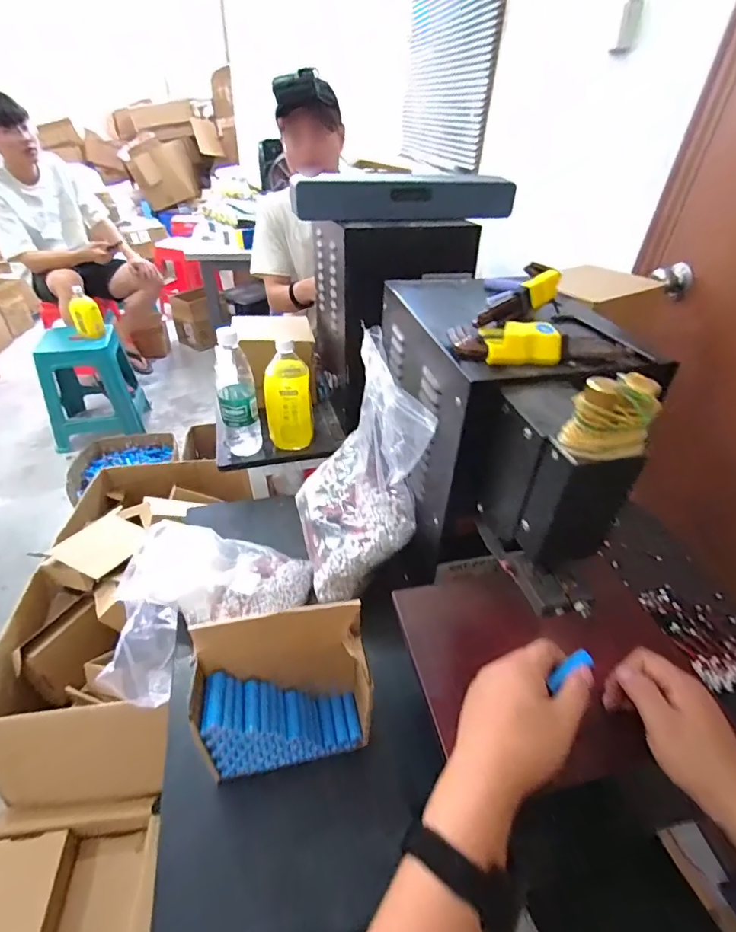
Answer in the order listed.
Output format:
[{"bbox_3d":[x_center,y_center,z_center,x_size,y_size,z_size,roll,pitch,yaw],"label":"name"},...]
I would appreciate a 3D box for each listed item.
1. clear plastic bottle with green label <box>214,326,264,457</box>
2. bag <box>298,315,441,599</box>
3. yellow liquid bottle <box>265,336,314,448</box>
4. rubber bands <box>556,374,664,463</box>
[{"bbox_3d":[-0.235,-0.131,0.821,0.069,0.224,0.070,-8,40,-15],"label":"clear plastic bottle with green label"},{"bbox_3d":[-0.025,-0.008,0.649,0.134,0.276,0.250,-6,39,-13],"label":"bag"},{"bbox_3d":[-0.146,-0.131,0.844,0.086,0.186,0.078,-4,39,-11],"label":"yellow liquid bottle"},{"bbox_3d":[0.180,-0.036,0.338,0.056,0.054,0.030,-6,39,-13],"label":"rubber bands"}]

